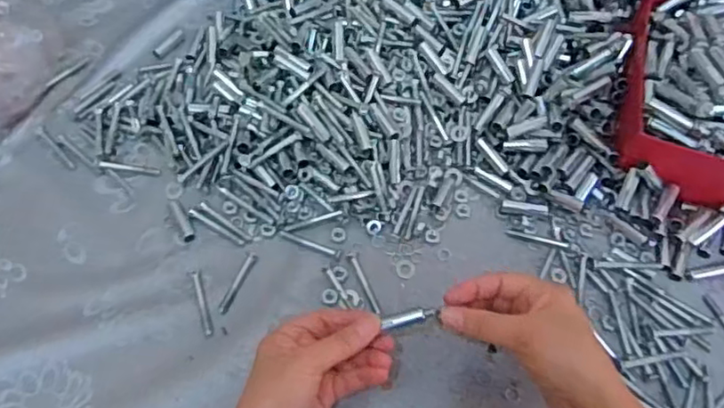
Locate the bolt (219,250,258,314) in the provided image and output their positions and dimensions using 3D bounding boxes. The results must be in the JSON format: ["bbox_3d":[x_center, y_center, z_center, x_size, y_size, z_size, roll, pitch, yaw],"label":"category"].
[{"bbox_3d":[-0.101,0.064,0.508,0.009,0.004,0.057,20,62,8],"label":"bolt"}]

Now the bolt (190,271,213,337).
[{"bbox_3d":[-0.127,0.078,0.497,0.007,0.004,0.058,-17,63,-11],"label":"bolt"}]

